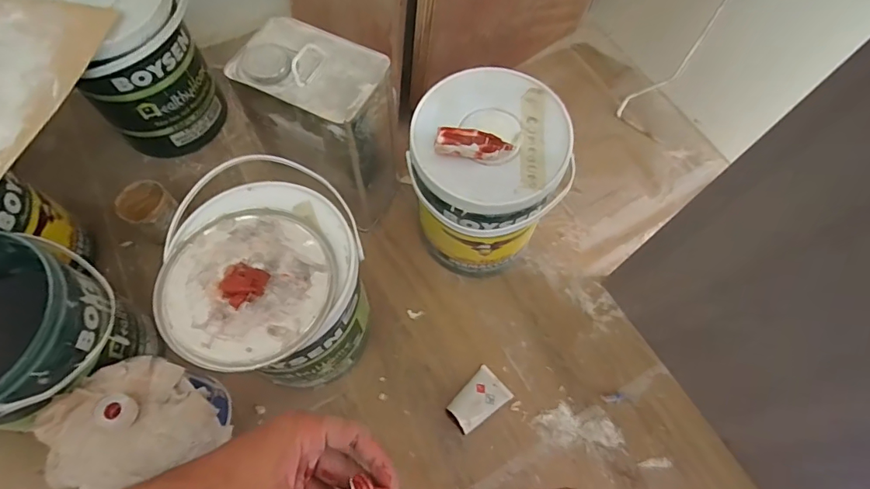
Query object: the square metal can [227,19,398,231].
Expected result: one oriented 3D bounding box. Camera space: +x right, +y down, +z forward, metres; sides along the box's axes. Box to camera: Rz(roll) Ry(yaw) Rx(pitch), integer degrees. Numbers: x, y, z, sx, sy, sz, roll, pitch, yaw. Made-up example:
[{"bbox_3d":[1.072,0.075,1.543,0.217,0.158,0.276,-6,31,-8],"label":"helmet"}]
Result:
[{"bbox_3d":[-0.139,-0.138,0.607,0.161,0.235,0.119,27,67,9],"label":"square metal can"}]

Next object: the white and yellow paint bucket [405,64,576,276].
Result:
[{"bbox_3d":[0.053,-0.075,0.594,0.162,0.223,0.169,1,65,-2],"label":"white and yellow paint bucket"}]

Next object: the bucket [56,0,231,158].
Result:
[{"bbox_3d":[-0.409,-0.258,0.664,0.155,0.204,0.186,-41,74,-19],"label":"bucket"}]

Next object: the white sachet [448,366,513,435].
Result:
[{"bbox_3d":[0.054,0.193,0.587,0.050,0.026,0.075,43,70,15],"label":"white sachet"}]

